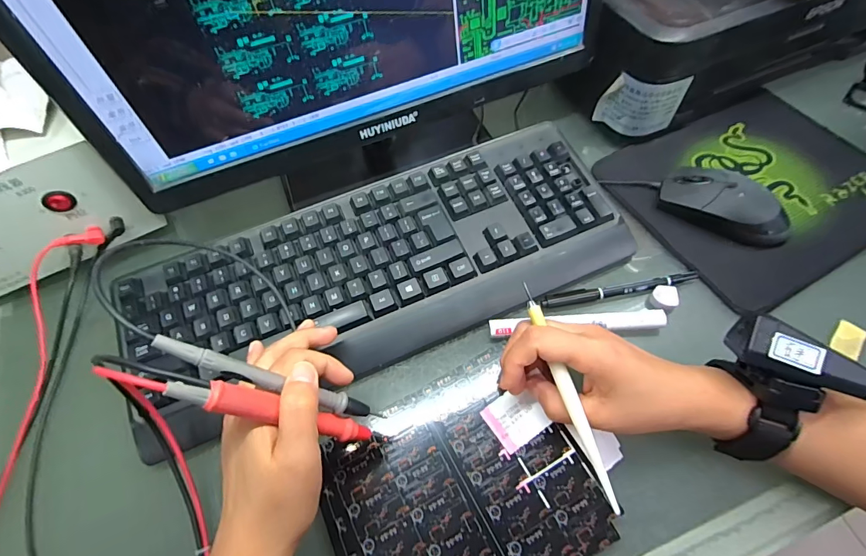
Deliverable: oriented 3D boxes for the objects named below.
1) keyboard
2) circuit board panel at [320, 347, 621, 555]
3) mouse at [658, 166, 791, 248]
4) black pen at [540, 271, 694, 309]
[{"bbox_3d":[-0.042,-0.010,0.381,0.429,0.043,0.153,-23,61,-10],"label":"keyboard"},{"bbox_3d":[0.014,0.149,0.301,0.175,0.005,0.148,-25,62,-11],"label":"circuit board panel"},{"bbox_3d":[0.273,-0.070,0.398,0.111,0.039,0.056,37,68,21],"label":"mouse"},{"bbox_3d":[0.166,0.009,0.378,0.140,0.008,0.014,-9,60,-2],"label":"black pen"}]

